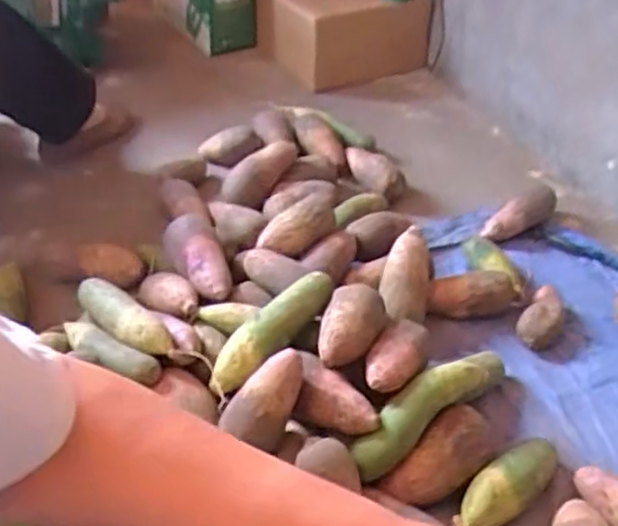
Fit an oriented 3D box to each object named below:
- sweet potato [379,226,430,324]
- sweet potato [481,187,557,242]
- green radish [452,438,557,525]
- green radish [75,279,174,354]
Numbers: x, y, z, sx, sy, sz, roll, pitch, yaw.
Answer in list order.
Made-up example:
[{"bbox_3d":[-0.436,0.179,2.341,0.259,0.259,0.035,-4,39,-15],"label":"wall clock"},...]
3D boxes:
[{"bbox_3d":[0.152,0.014,1.102,0.074,0.053,0.144,10,79,12],"label":"sweet potato"},{"bbox_3d":[0.387,-0.091,1.316,0.162,0.050,0.052,-30,46,-4],"label":"sweet potato"},{"bbox_3d":[0.241,0.278,0.873,0.181,0.049,0.062,-28,49,-33],"label":"green radish"},{"bbox_3d":[-0.247,0.077,0.959,0.174,0.047,0.057,32,47,30],"label":"green radish"}]

